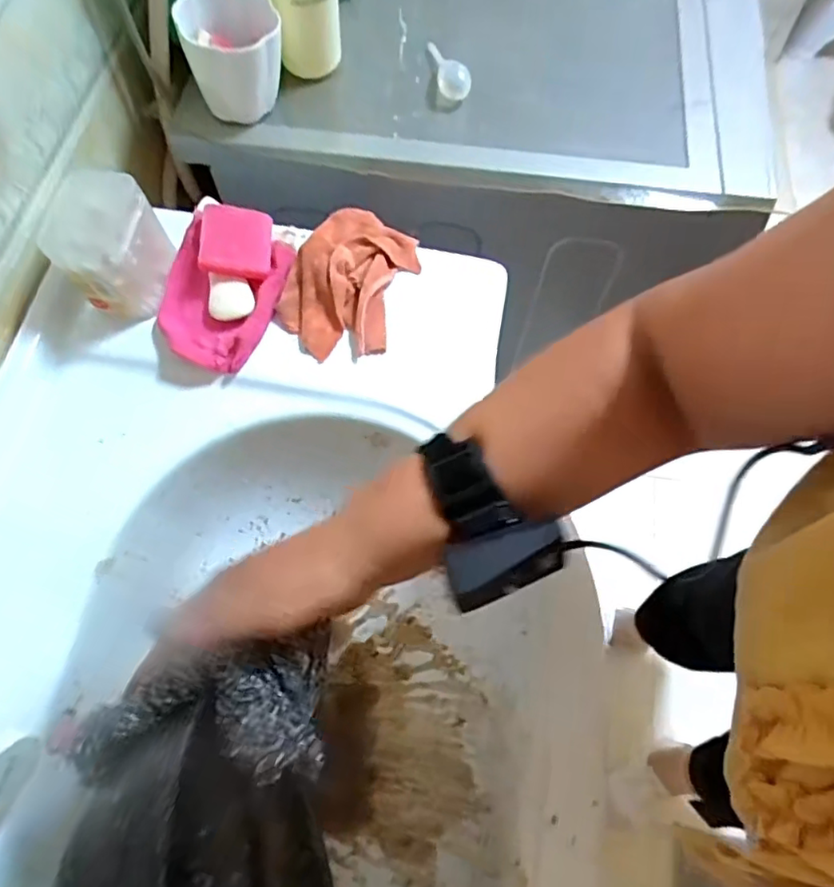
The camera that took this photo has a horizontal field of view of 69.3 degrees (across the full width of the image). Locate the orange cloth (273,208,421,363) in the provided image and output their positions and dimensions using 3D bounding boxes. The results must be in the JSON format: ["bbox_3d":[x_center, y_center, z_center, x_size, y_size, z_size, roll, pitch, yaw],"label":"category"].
[{"bbox_3d":[-0.056,-0.143,0.519,0.094,0.032,0.143,26,70,9],"label":"orange cloth"}]

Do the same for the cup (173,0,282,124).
[{"bbox_3d":[-0.168,-0.364,0.566,0.088,0.083,0.070,-14,69,-7],"label":"cup"}]

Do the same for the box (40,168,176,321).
[{"bbox_3d":[-0.253,-0.163,0.501,0.066,0.079,0.083,5,68,1],"label":"box"}]

